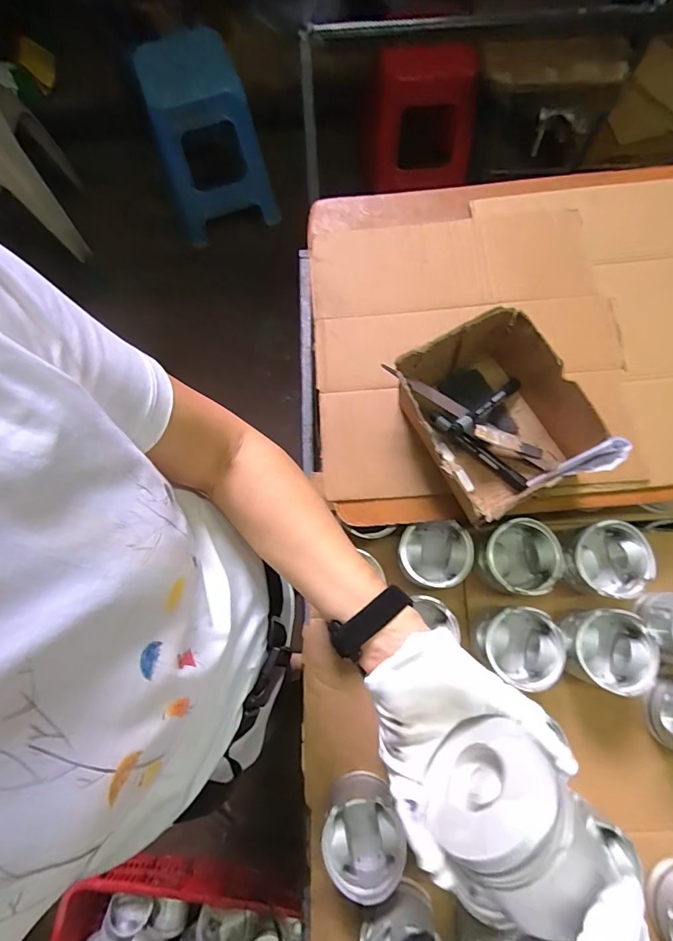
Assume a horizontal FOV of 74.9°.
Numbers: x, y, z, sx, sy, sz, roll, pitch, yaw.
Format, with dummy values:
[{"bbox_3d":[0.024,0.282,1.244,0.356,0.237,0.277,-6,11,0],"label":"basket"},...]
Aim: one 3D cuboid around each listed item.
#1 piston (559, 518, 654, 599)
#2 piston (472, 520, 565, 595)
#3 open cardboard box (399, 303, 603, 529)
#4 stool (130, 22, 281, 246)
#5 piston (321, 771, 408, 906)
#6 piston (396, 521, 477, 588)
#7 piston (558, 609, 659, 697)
[{"bbox_3d":[0.349,0.120,0.589,0.098,0.080,0.089,6,75,4],"label":"piston"},{"bbox_3d":[0.239,0.117,0.587,0.092,0.081,0.090,-1,75,2],"label":"piston"},{"bbox_3d":[0.187,-0.065,0.544,0.178,0.092,0.210,-26,75,-5],"label":"open cardboard box"},{"bbox_3d":[-0.447,-1.083,1.473,0.329,0.449,0.334,-24,75,-5],"label":"stool"},{"bbox_3d":[0.031,0.423,0.515,0.091,0.075,0.092,-1,75,2],"label":"piston"},{"bbox_3d":[0.132,0.115,0.603,0.094,0.064,0.090,-3,74,1],"label":"piston"},{"bbox_3d":[0.334,0.222,0.554,0.092,0.073,0.095,-1,75,2],"label":"piston"}]

